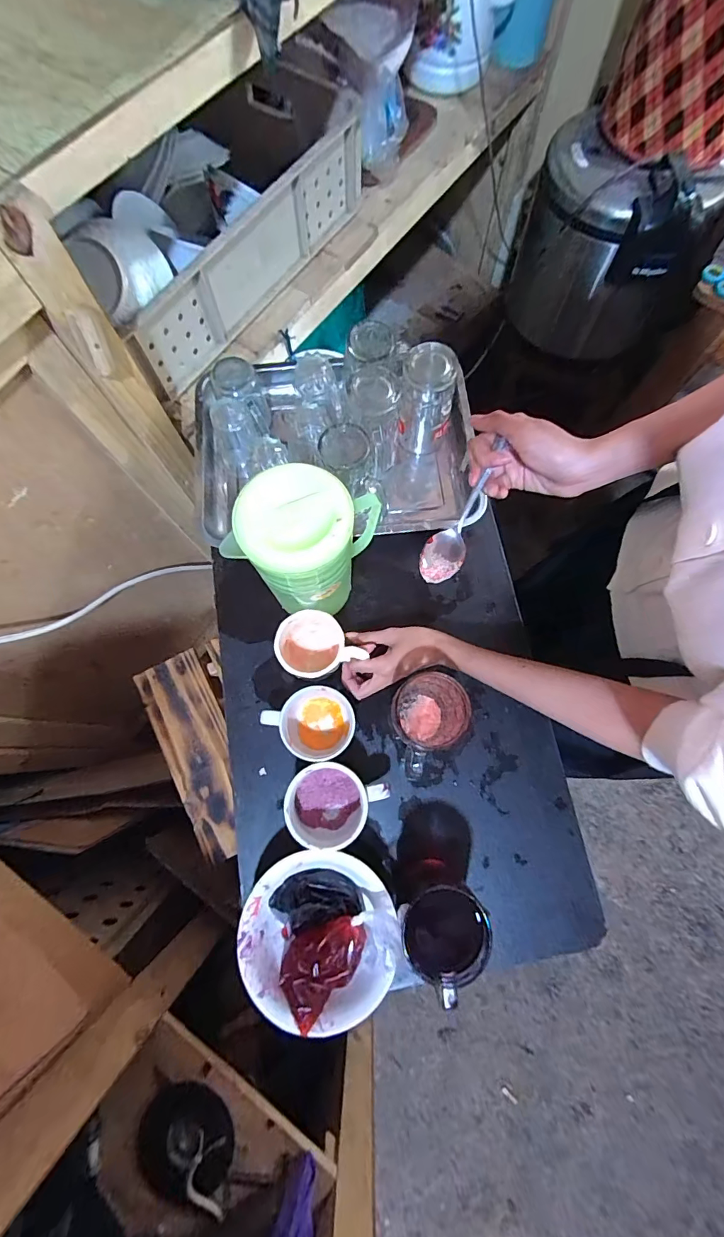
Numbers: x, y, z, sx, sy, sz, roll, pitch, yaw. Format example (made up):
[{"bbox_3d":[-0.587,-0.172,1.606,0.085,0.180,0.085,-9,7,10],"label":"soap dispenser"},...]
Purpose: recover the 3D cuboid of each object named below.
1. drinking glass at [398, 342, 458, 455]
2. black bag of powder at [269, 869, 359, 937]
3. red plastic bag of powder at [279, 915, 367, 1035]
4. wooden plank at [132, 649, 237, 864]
[{"bbox_3d":[0.084,-0.285,0.586,0.068,0.125,0.063,7,75,1],"label":"drinking glass"},{"bbox_3d":[-0.049,0.286,0.448,0.088,0.043,0.042,-8,75,-4],"label":"black bag of powder"},{"bbox_3d":[-0.040,0.333,0.425,0.092,0.024,0.061,-41,80,-11],"label":"red plastic bag of powder"},{"bbox_3d":[-0.235,0.190,0.638,0.099,0.013,0.285,-28,77,-9],"label":"wooden plank"}]

